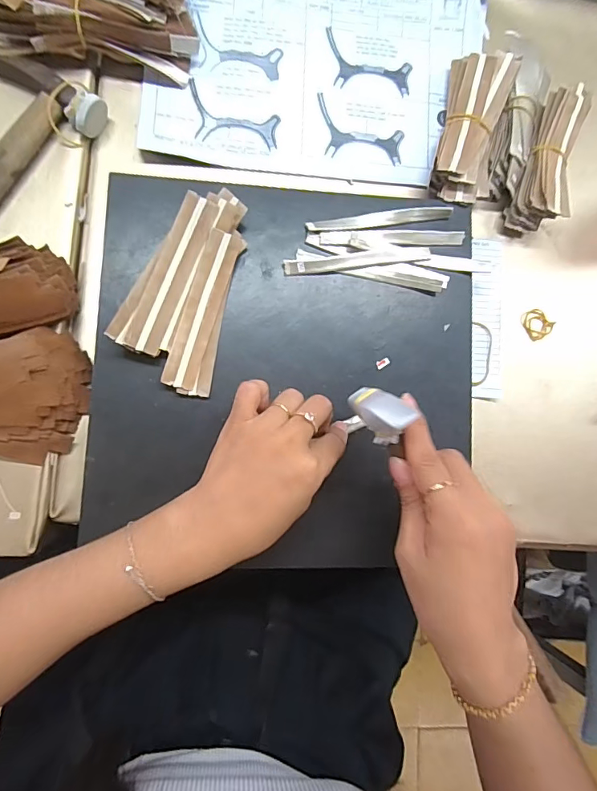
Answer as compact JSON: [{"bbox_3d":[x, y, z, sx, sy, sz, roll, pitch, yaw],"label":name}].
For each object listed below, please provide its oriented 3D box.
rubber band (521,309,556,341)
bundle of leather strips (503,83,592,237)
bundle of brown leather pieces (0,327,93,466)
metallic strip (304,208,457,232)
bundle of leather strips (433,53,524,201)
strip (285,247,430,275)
[{"bbox_3d":[0.216,-0.065,0.414,0.026,0.004,0.028,1,86,-7],"label":"rubber band"},{"bbox_3d":[0.223,-0.209,0.406,0.037,0.041,0.128,20,83,-6],"label":"bundle of leather strips"},{"bbox_3d":[-0.226,0.007,0.324,0.139,0.046,0.087,-12,87,-8],"label":"bundle of brown leather pieces"},{"bbox_3d":[0.069,-0.147,0.376,0.123,0.005,0.014,-10,87,-8],"label":"metallic strip"},{"bbox_3d":[0.150,-0.231,0.401,0.052,0.032,0.136,15,84,-6],"label":"bundle of leather strips"},{"bbox_3d":[0.049,-0.110,0.369,0.121,0.007,0.012,-8,87,-8],"label":"strip"}]

